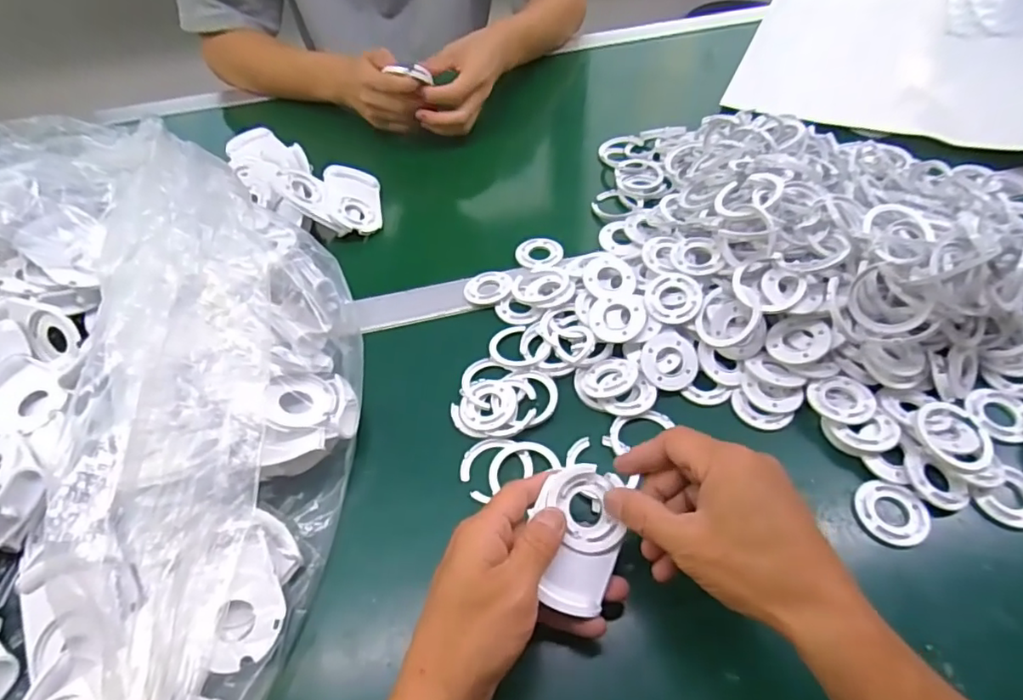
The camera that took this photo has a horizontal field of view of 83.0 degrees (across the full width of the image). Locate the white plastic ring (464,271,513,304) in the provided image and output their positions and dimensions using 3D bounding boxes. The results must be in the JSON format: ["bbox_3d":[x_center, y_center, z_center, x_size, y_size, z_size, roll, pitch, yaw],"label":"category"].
[{"bbox_3d":[-0.021,-0.057,0.521,0.042,0.009,0.038,8,53,10],"label":"white plastic ring"}]

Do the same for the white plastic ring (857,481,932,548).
[{"bbox_3d":[0.252,0.106,0.382,0.042,0.005,0.042,-2,52,2],"label":"white plastic ring"}]

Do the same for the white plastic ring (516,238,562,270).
[{"bbox_3d":[0.026,-0.092,0.552,0.044,0.010,0.048,-2,52,2],"label":"white plastic ring"}]

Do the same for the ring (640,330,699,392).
[{"bbox_3d":[0.122,0.010,0.451,0.044,0.008,0.044,0,76,-1],"label":"ring"}]

